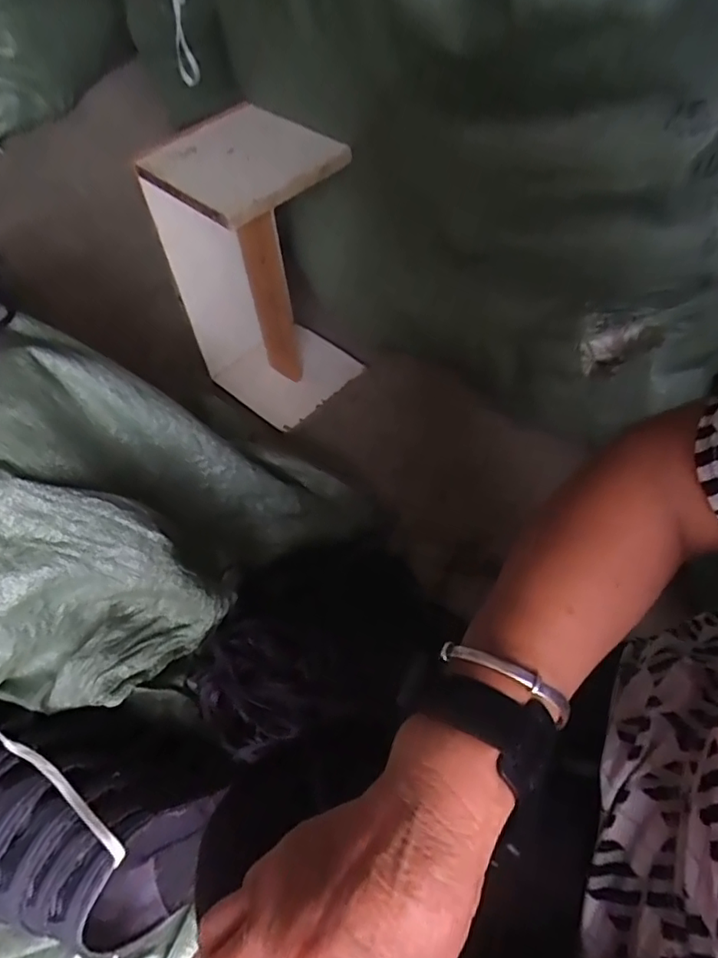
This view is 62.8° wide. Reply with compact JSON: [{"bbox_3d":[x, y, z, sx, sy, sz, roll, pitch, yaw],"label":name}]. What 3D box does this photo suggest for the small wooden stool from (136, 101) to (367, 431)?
[{"bbox_3d":[-0.134,-0.294,0.934,0.207,0.451,0.219,38,64,24],"label":"small wooden stool"}]

